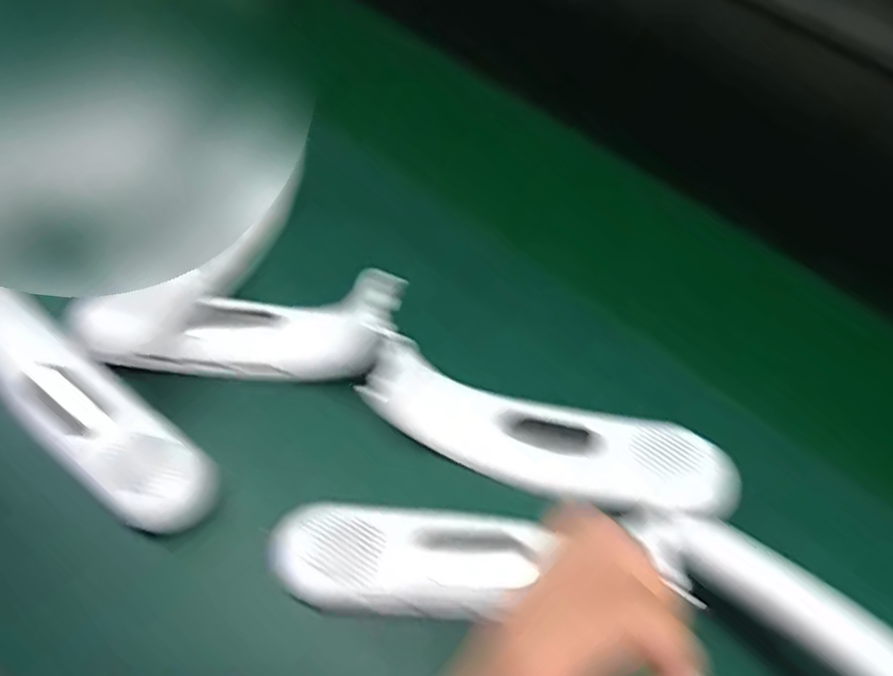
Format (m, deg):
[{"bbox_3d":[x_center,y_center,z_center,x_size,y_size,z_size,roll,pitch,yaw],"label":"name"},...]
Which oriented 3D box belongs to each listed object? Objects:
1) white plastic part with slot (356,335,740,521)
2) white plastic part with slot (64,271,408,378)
[{"bbox_3d":[0.058,0.053,0.392,0.201,0.039,0.055,12,59,5],"label":"white plastic part with slot"},{"bbox_3d":[-0.122,-0.008,0.425,0.181,0.058,0.055,6,58,1],"label":"white plastic part with slot"}]

